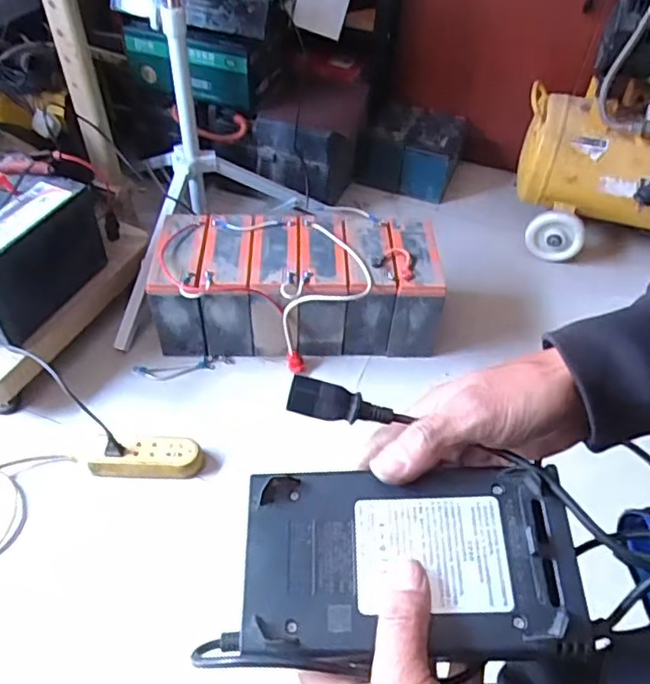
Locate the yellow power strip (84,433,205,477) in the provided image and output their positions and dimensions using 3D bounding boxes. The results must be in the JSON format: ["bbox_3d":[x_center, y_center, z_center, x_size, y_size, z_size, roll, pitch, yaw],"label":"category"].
[{"bbox_3d":[-0.257,0.168,0.869,0.153,0.031,0.058,2,48,-2],"label":"yellow power strip"}]

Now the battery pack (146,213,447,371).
[{"bbox_3d":[-0.046,-0.087,1.009,0.455,0.167,0.197,-1,48,-4],"label":"battery pack"}]

